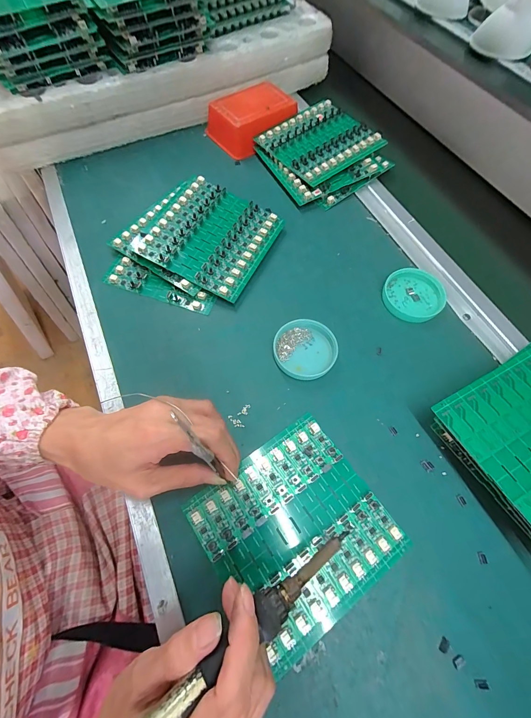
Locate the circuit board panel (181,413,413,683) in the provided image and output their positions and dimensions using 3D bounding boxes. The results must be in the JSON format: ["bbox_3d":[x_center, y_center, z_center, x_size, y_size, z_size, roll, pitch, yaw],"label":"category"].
[{"bbox_3d":[0.025,0.139,0.251,0.137,0.007,0.135,-33,69,-14],"label":"circuit board panel"}]

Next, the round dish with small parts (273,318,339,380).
[{"bbox_3d":[0.043,-0.011,0.315,0.066,0.017,0.061,0,65,-1],"label":"round dish with small parts"}]

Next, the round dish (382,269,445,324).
[{"bbox_3d":[0.172,-0.075,0.350,0.070,0.010,0.064,0,65,-1],"label":"round dish"}]

